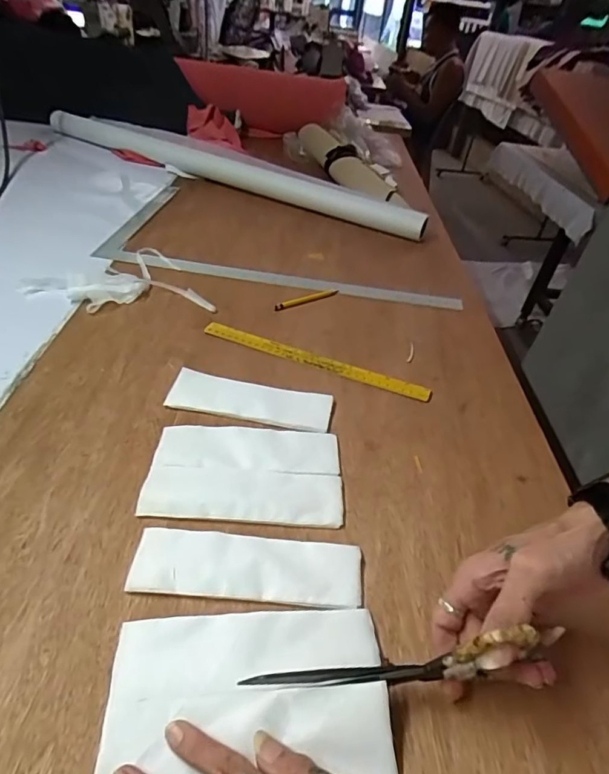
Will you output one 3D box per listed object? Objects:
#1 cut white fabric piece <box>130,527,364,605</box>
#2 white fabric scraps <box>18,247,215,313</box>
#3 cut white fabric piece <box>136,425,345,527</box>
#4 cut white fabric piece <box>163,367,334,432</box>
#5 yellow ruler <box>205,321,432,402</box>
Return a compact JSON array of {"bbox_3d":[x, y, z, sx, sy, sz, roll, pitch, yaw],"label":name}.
[{"bbox_3d":[-0.045,0.147,0.398,0.182,0.006,0.056,6,44,-3],"label":"cut white fabric piece"},{"bbox_3d":[-0.281,-0.171,0.735,0.264,0.021,0.184,-2,42,-10],"label":"white fabric scraps"},{"bbox_3d":[-0.057,0.082,0.474,0.183,0.011,0.113,3,41,-3],"label":"cut white fabric piece"},{"bbox_3d":[-0.061,0.015,0.552,0.181,0.006,0.060,10,42,1],"label":"cut white fabric piece"},{"bbox_3d":[0.011,-0.036,0.627,0.307,0.006,0.023,18,54,13],"label":"yellow ruler"}]

